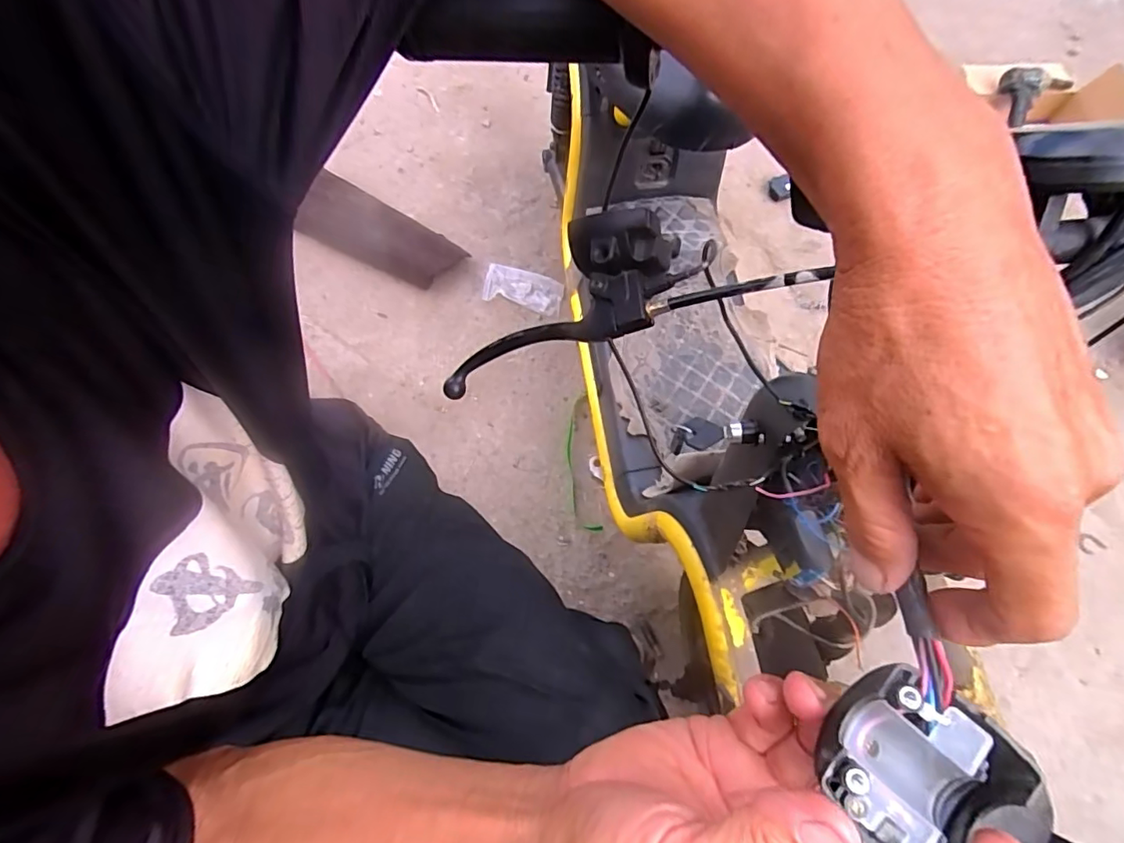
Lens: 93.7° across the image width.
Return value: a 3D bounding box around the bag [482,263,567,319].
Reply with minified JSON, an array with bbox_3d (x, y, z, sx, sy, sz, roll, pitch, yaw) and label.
[{"bbox_3d":[-0.096,-0.333,1.330,0.199,0.014,0.112,16,71,4],"label":"bag"}]

